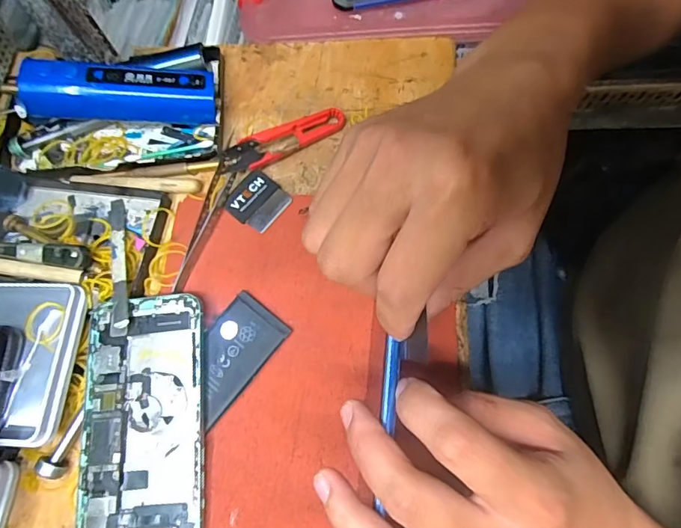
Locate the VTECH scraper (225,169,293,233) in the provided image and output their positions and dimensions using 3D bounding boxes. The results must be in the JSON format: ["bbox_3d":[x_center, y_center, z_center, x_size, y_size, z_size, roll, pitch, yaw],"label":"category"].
[{"bbox_3d":[-0.061,-0.048,0.340,0.042,0.004,0.040,33,73,13],"label":"VTECH scraper"}]

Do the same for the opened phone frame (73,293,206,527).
[{"bbox_3d":[-0.122,0.093,0.286,0.075,0.010,0.147,-4,69,0],"label":"opened phone frame"}]

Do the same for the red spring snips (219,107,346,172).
[{"bbox_3d":[-0.042,-0.093,0.352,0.101,0.017,0.023,-25,70,-8],"label":"red spring snips"}]

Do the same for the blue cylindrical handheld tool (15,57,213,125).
[{"bbox_3d":[-0.161,-0.129,0.342,0.130,0.030,0.032,-2,68,-14],"label":"blue cylindrical handheld tool"}]

